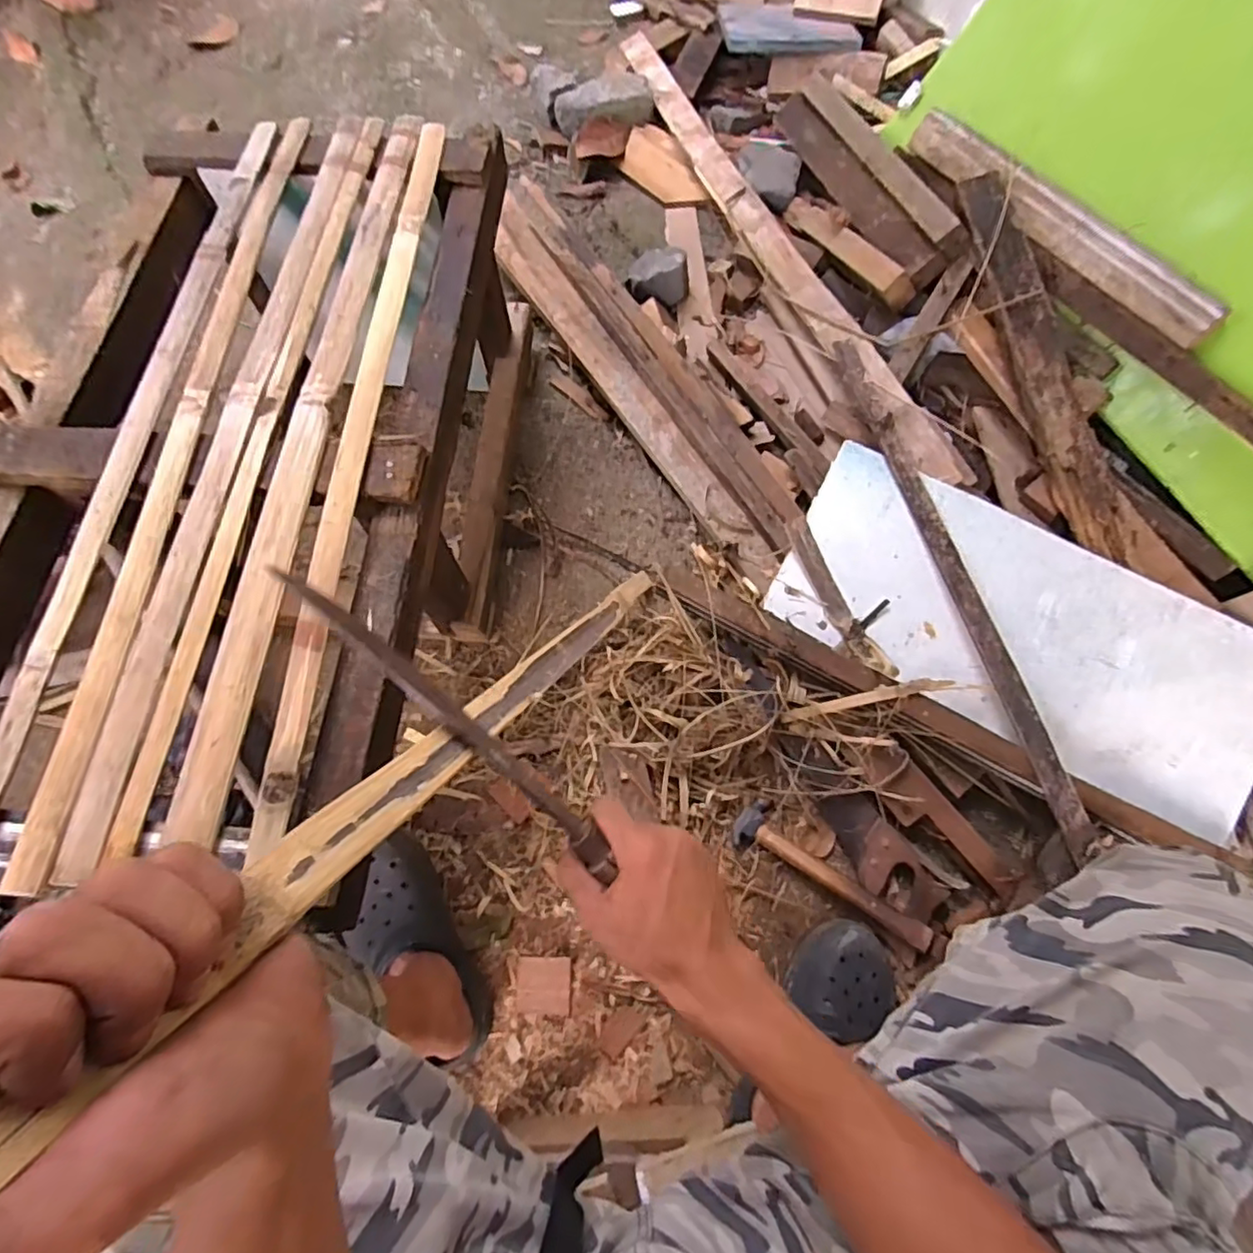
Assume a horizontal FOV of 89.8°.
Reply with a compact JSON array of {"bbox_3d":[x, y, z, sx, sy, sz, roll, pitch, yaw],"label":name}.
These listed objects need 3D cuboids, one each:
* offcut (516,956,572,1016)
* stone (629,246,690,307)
[{"bbox_3d":[-0.099,0.428,0.750,0.063,0.006,0.061,2,70,2],"label":"offcut"},{"bbox_3d":[0.056,-0.608,1.083,0.106,0.084,0.107,3,70,2],"label":"stone"}]

